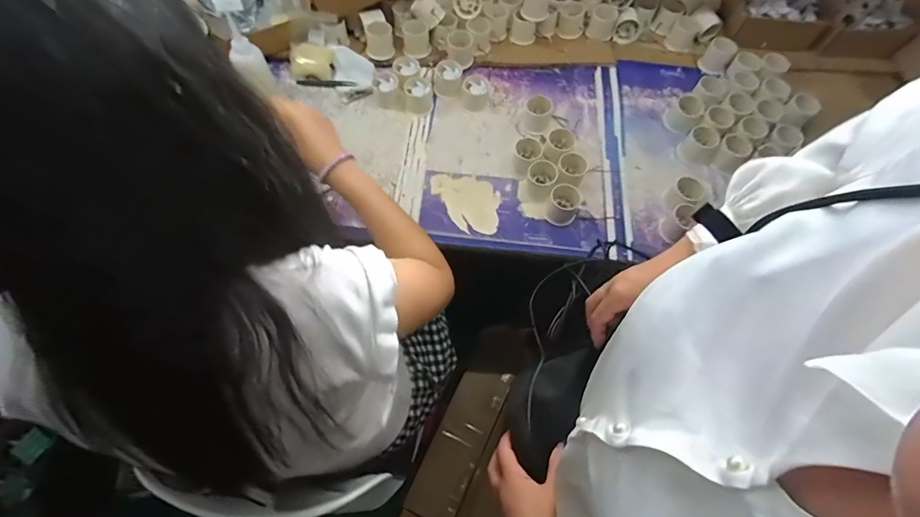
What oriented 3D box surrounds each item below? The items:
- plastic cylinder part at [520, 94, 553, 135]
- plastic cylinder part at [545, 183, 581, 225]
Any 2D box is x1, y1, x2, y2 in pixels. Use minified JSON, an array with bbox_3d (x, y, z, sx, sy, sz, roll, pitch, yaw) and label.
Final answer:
[{"bbox_3d":[0.146,-0.276,0.832,0.052,0.055,0.044,15,65,3],"label":"plastic cylinder part"},{"bbox_3d":[0.179,-0.092,0.756,0.052,0.043,0.055,19,65,6],"label":"plastic cylinder part"}]

